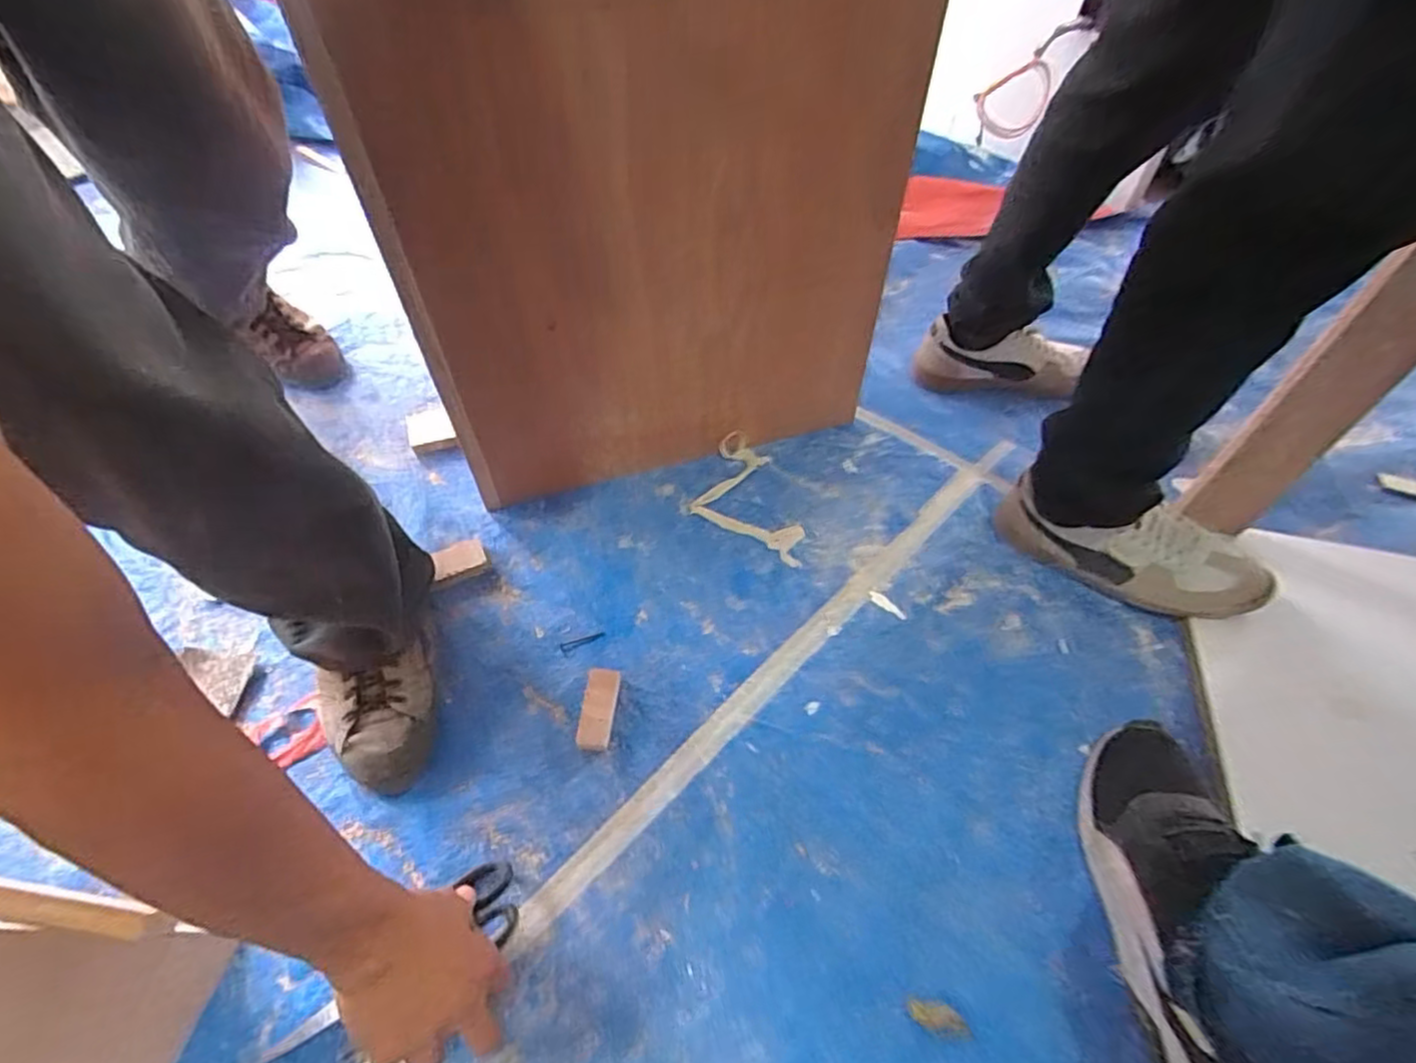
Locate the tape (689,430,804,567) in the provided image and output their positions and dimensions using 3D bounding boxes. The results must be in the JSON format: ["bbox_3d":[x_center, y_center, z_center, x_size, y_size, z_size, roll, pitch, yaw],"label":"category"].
[{"bbox_3d":[0.062,-0.047,0.813,0.154,0.028,0.134,22,55,17],"label":"tape"}]

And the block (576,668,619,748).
[{"bbox_3d":[-0.106,0.171,0.641,0.030,0.018,0.075,4,52,4],"label":"block"}]

